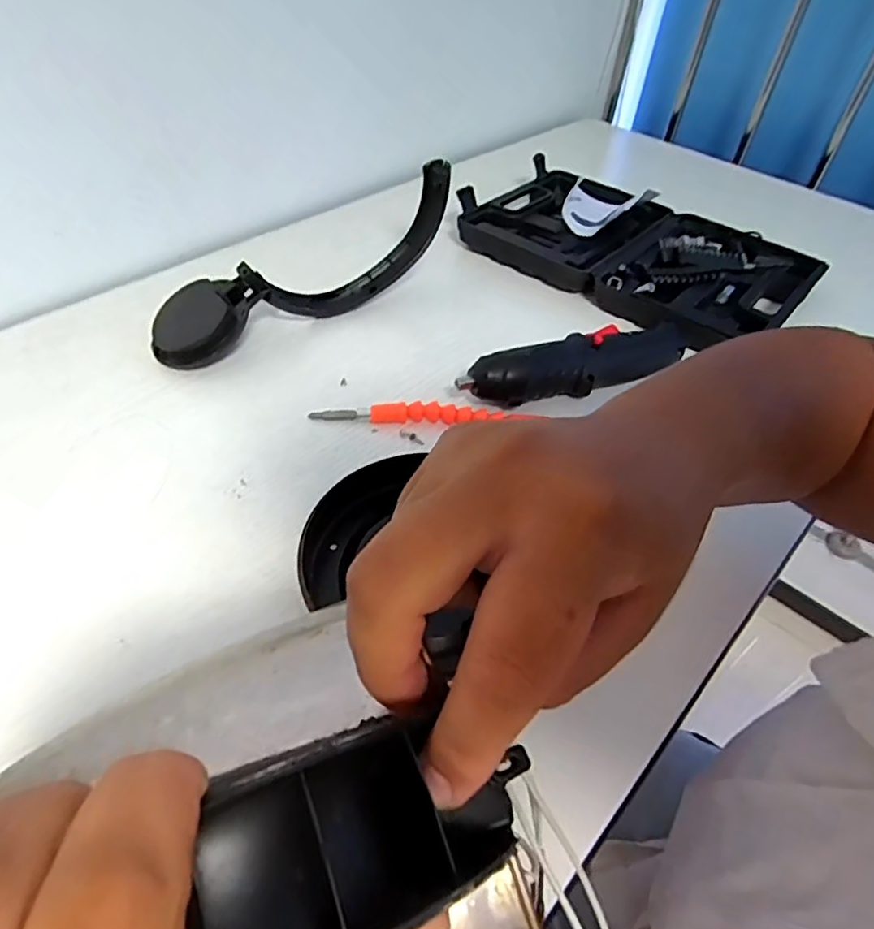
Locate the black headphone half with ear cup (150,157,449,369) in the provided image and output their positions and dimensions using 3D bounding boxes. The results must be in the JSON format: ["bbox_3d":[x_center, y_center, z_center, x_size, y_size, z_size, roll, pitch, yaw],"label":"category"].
[{"bbox_3d":[-0.116,-0.175,0.515,0.280,0.106,0.072,-27,54,-25],"label":"black headphone half with ear cup"}]

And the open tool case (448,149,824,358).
[{"bbox_3d":[0.210,-0.240,0.648,0.238,0.036,0.344,-33,58,-31],"label":"open tool case"}]

